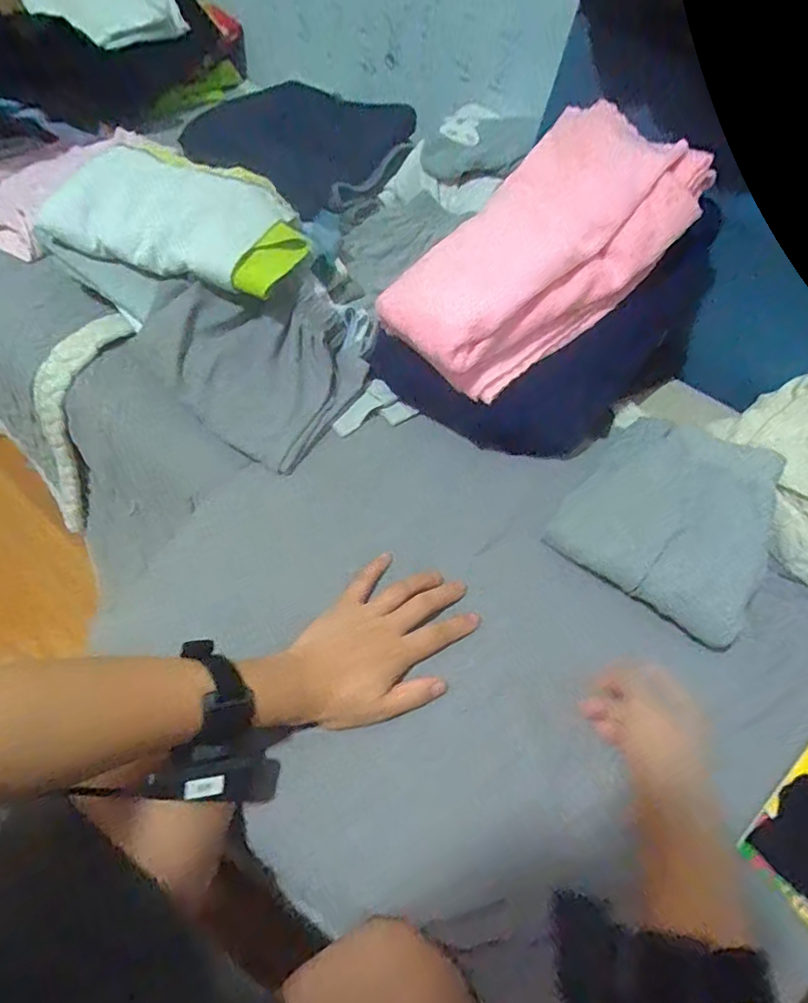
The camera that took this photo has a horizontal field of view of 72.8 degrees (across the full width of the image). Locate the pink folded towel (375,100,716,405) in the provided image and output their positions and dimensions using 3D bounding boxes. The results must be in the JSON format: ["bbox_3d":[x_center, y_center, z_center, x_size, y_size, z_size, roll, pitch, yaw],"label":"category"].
[{"bbox_3d":[0.123,-0.244,0.528,0.296,0.068,0.181,-43,68,-2],"label":"pink folded towel"}]

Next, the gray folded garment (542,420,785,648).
[{"bbox_3d":[0.253,0.006,0.504,0.173,0.068,0.188,34,62,17],"label":"gray folded garment"}]

